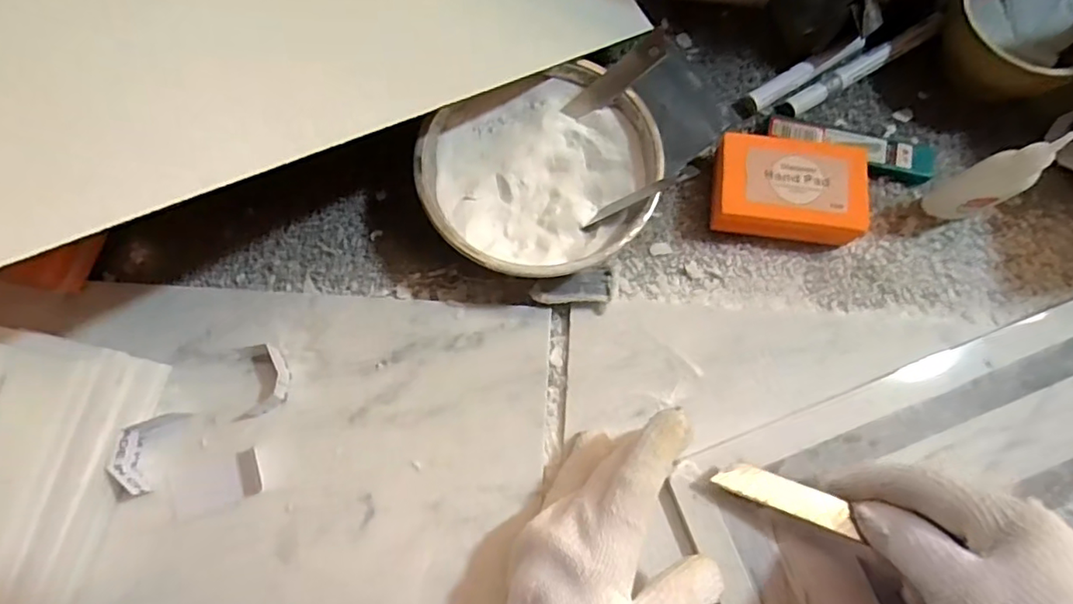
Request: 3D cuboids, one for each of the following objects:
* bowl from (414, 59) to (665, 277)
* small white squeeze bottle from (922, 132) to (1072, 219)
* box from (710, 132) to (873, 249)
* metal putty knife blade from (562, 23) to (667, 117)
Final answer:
[{"bbox_3d":[0.004,-0.077,0.376,0.142,0.042,0.134,0,74,0],"label":"bowl"},{"bbox_3d":[0.286,-0.078,0.367,0.032,0.096,0.029,-29,76,-8],"label":"small white squeeze bottle"},{"bbox_3d":[0.164,-0.072,0.391,0.096,0.027,0.072,6,74,2],"label":"box"},{"bbox_3d":[0.051,-0.141,0.375,0.076,0.006,0.017,-34,101,28],"label":"metal putty knife blade"}]

